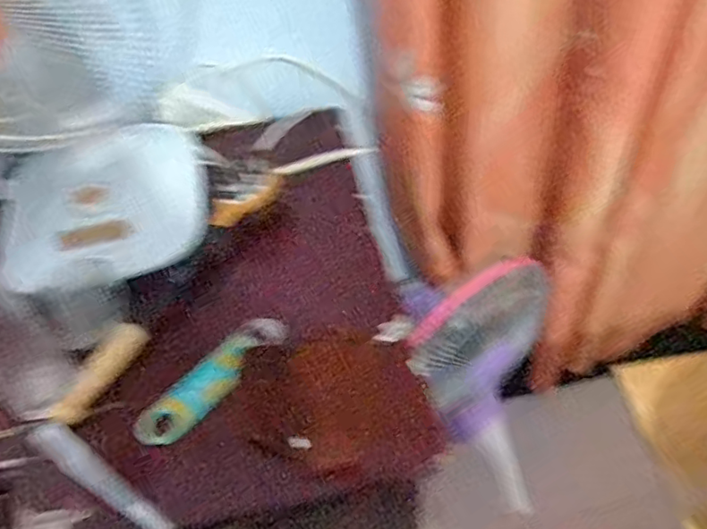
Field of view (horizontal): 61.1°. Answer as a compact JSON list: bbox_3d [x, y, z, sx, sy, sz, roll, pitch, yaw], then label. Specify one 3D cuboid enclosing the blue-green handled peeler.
[{"bbox_3d":[-0.149,0.117,0.632,0.048,0.022,0.179,34,60,28],"label":"blue-green handled peeler"}]

